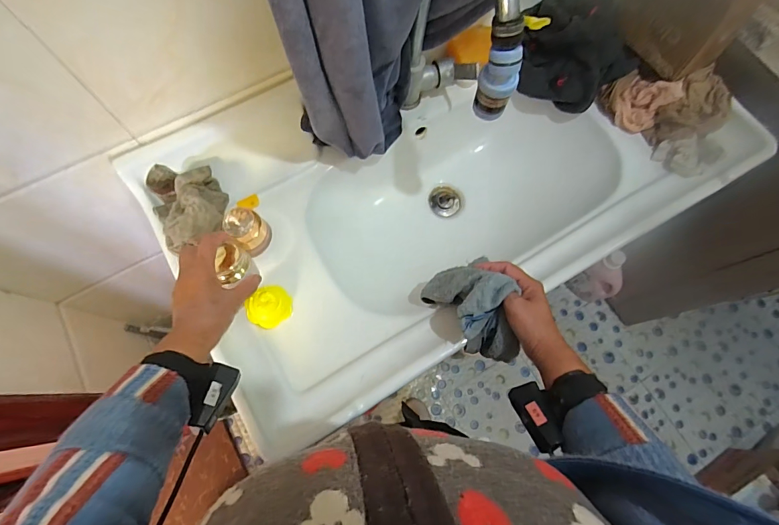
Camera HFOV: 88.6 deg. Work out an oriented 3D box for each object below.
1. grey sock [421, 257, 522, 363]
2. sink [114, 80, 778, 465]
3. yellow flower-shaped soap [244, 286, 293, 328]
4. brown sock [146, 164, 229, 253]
[{"bbox_3d":[0.113,0.065,0.535,0.093,0.093,0.139,-15,74,-6],"label":"grey sock"},{"bbox_3d":[0.099,-0.123,0.691,0.844,0.202,0.456,-29,76,-10],"label":"sink"},{"bbox_3d":[-0.177,0.061,0.576,0.065,0.035,0.064,33,75,8],"label":"yellow flower-shaped soap"},{"bbox_3d":[-0.293,-0.086,0.583,0.091,0.056,0.128,-23,75,-8],"label":"brown sock"}]

